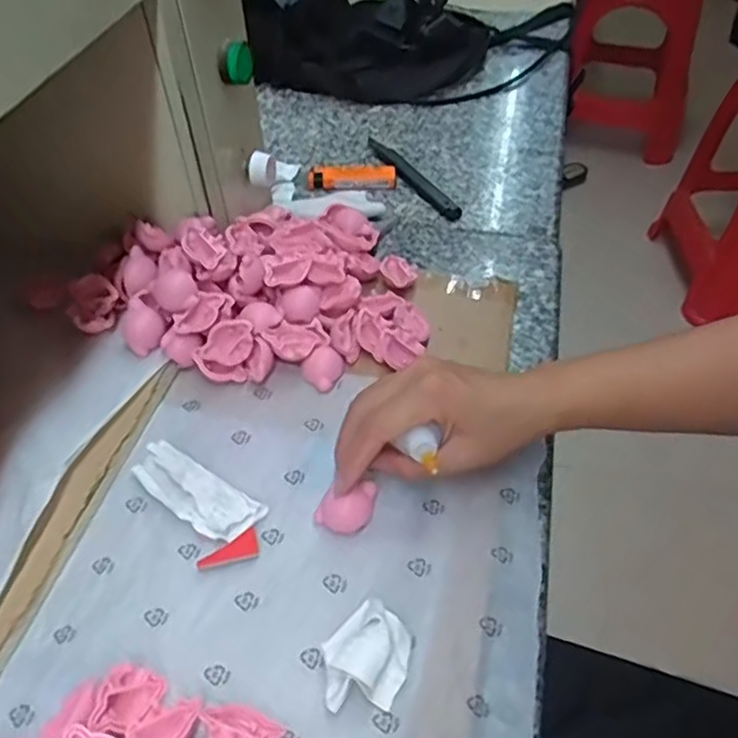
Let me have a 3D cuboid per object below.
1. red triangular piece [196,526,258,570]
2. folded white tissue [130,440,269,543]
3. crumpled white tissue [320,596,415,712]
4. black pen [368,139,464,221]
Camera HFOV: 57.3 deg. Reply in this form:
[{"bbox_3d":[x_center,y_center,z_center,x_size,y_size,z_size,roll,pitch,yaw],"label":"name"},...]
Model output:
[{"bbox_3d":[-0.074,0.101,0.365,0.035,0.004,0.016,-34,55,-25],"label":"red triangular piece"},{"bbox_3d":[-0.101,0.068,0.385,0.083,0.009,0.031,27,54,23],"label":"folded white tissue"},{"bbox_3d":[-0.001,0.137,0.322,0.040,0.018,0.050,23,53,21],"label":"crumpled white tissue"},{"bbox_3d":[0.037,-0.180,0.622,0.021,0.009,0.149,-23,52,-18],"label":"black pen"}]

